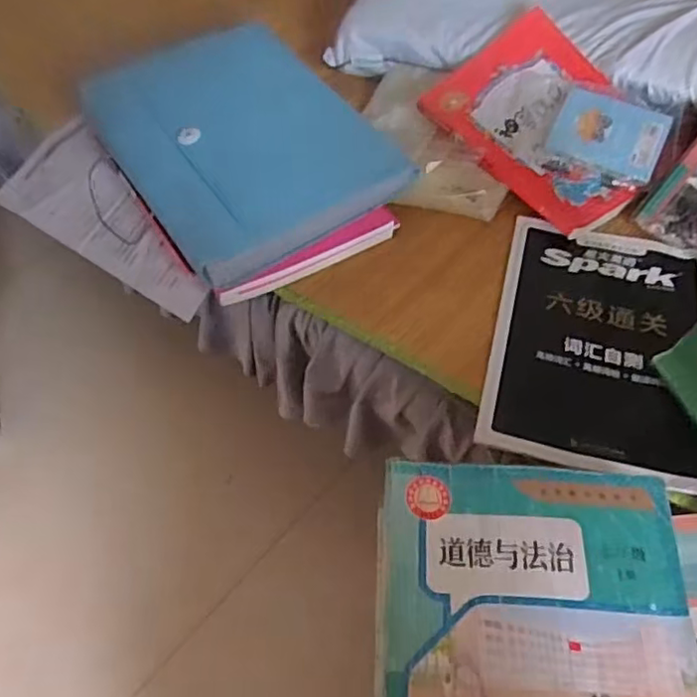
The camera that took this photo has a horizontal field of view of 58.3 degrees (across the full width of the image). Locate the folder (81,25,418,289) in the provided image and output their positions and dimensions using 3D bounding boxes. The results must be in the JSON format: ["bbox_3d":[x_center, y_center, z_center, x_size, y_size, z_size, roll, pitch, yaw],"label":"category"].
[{"bbox_3d":[-0.112,-0.217,0.650,0.236,0.022,0.291,-34,73,-16],"label":"folder"}]

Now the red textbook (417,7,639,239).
[{"bbox_3d":[0.207,-0.237,0.653,0.170,0.018,0.234,-36,71,-8],"label":"red textbook"}]

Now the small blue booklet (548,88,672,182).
[{"bbox_3d":[0.269,-0.224,0.644,0.106,0.008,0.090,19,75,11],"label":"small blue booklet"}]

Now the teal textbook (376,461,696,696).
[{"bbox_3d":[0.110,0.192,0.361,0.183,0.018,0.253,0,58,5],"label":"teal textbook"}]

